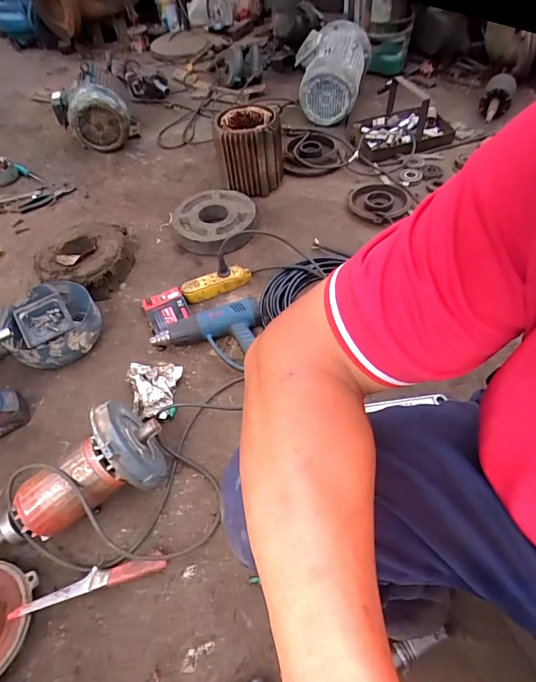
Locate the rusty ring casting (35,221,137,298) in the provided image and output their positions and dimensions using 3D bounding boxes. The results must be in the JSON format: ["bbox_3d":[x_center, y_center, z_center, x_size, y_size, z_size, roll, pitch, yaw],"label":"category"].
[{"bbox_3d":[-0.538,-0.237,1.168,0.285,0.069,0.280,-3,50,2],"label":"rusty ring casting"}]

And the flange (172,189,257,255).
[{"bbox_3d":[-0.159,-0.352,1.228,0.245,0.082,0.243,-5,50,1],"label":"flange"}]

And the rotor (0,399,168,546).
[{"bbox_3d":[-0.353,0.266,0.733,0.369,0.176,0.166,-36,56,-5],"label":"rotor"}]

